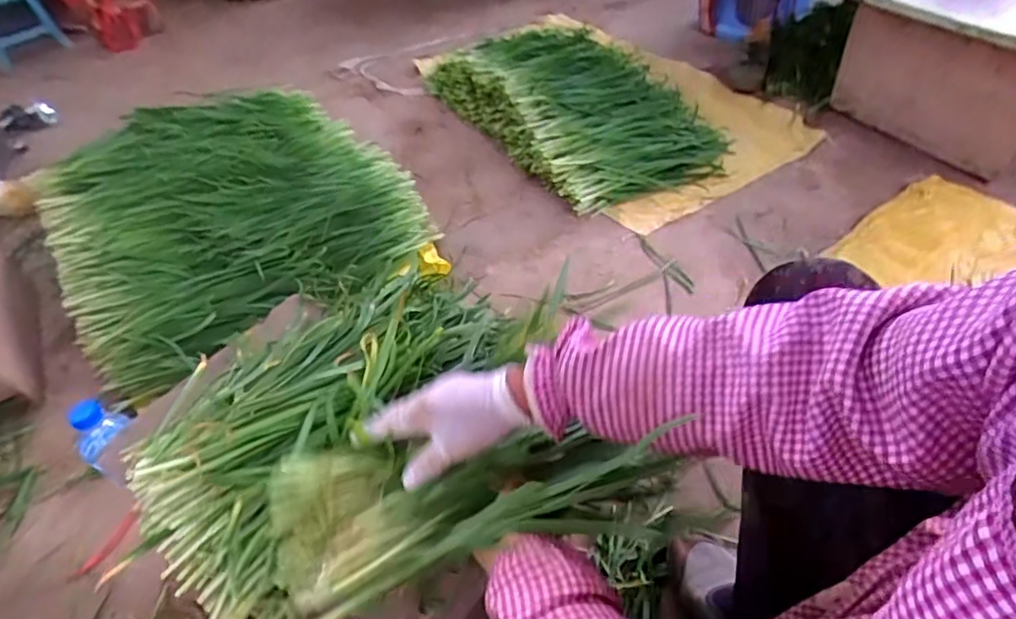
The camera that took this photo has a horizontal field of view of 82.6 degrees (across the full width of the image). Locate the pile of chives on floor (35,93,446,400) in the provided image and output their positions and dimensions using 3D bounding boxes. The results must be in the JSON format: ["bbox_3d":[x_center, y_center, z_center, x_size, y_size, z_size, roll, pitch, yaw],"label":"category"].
[{"bbox_3d":[-0.531,-0.212,1.114,0.594,0.170,0.634,-29,50,-20],"label":"pile of chives on floor"}]

